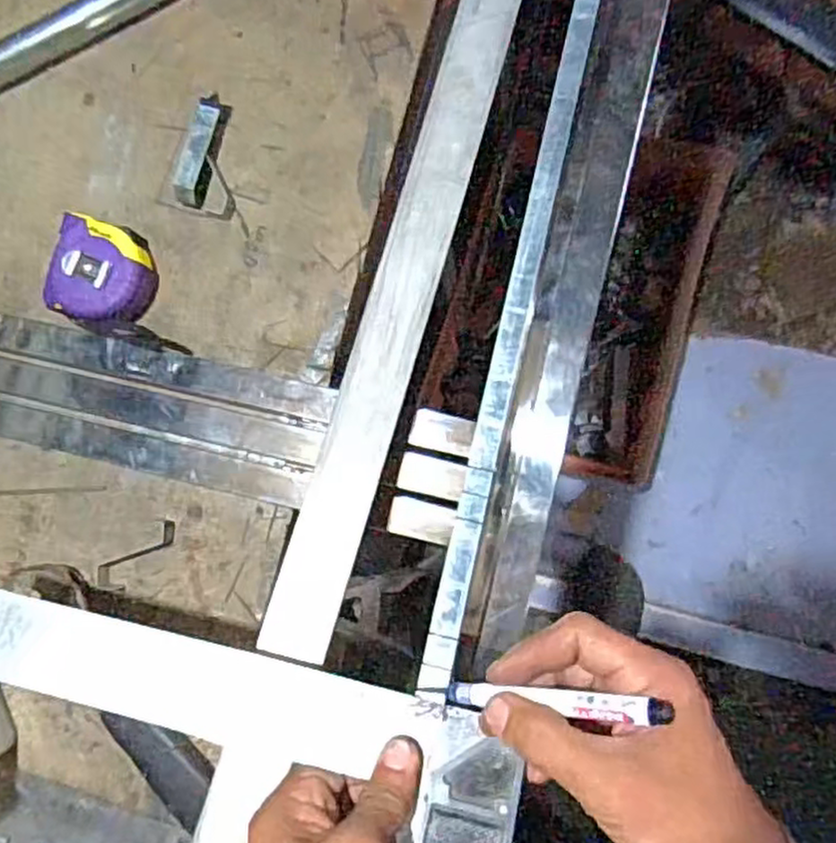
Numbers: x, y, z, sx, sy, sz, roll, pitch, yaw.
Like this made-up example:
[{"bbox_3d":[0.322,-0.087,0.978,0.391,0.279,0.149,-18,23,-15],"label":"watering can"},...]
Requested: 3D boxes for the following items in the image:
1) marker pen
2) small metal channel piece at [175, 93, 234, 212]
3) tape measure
[{"bbox_3d":[0.057,0.127,0.327,0.107,0.009,0.011,-10,85,37],"label":"marker pen"},{"bbox_3d":[-0.159,-0.199,0.530,0.019,0.021,0.079,18,89,7],"label":"small metal channel piece"},{"bbox_3d":[-0.230,-0.108,0.526,0.066,0.036,0.072,14,88,7],"label":"tape measure"}]

